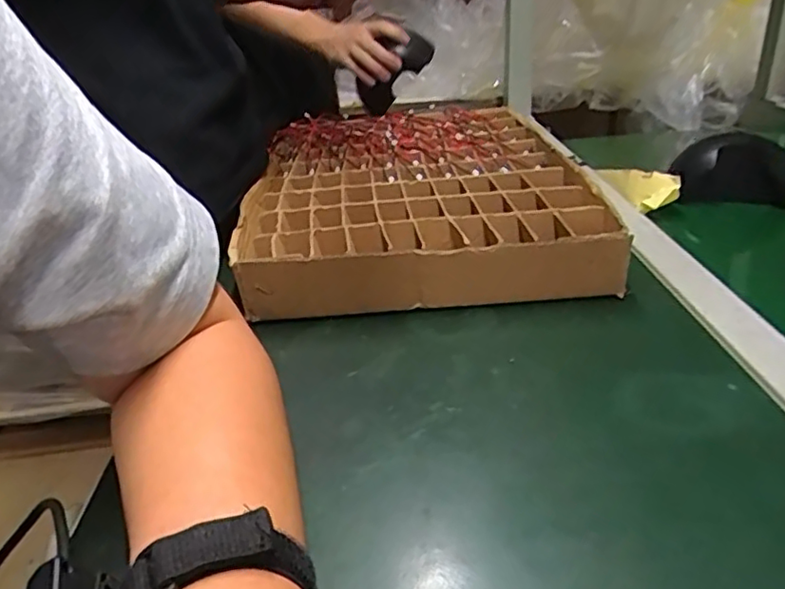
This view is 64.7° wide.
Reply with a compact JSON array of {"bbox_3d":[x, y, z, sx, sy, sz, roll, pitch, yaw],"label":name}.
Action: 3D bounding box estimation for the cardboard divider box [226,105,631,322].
[{"bbox_3d":[0.016,-0.110,0.659,0.313,0.060,0.441,-4,28,2],"label":"cardboard divider box"}]

